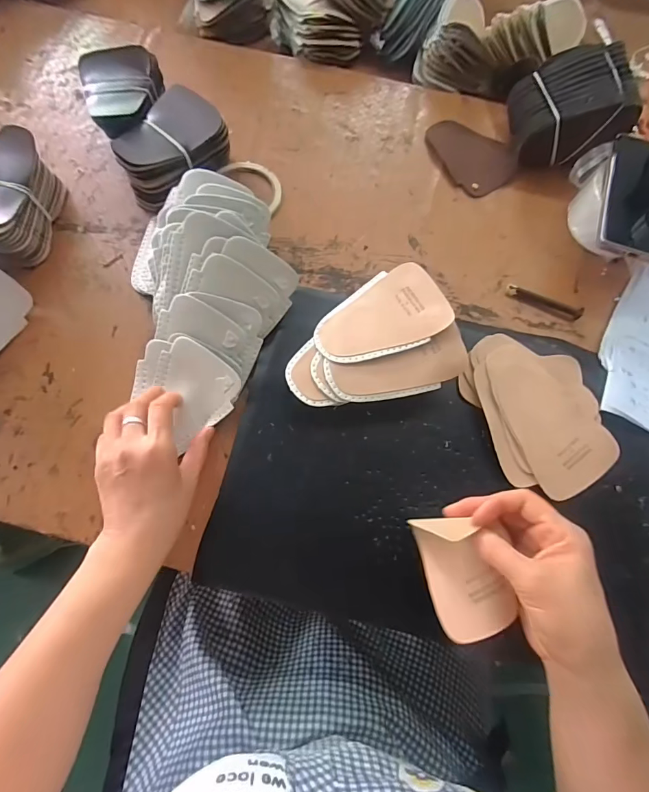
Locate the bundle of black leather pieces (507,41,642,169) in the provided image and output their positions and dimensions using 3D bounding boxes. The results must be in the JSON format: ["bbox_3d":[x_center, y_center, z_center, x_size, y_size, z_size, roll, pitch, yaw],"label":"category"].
[{"bbox_3d":[0.302,-0.357,0.515,0.120,0.092,0.114,-2,71,-2],"label":"bundle of black leather pieces"}]

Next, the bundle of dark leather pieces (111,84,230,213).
[{"bbox_3d":[-0.184,-0.293,0.491,0.089,0.059,0.125,39,75,11],"label":"bundle of dark leather pieces"}]

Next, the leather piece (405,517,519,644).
[{"bbox_3d":[0.105,0.138,0.321,0.053,0.037,0.091,-21,73,-8],"label":"leather piece"}]

